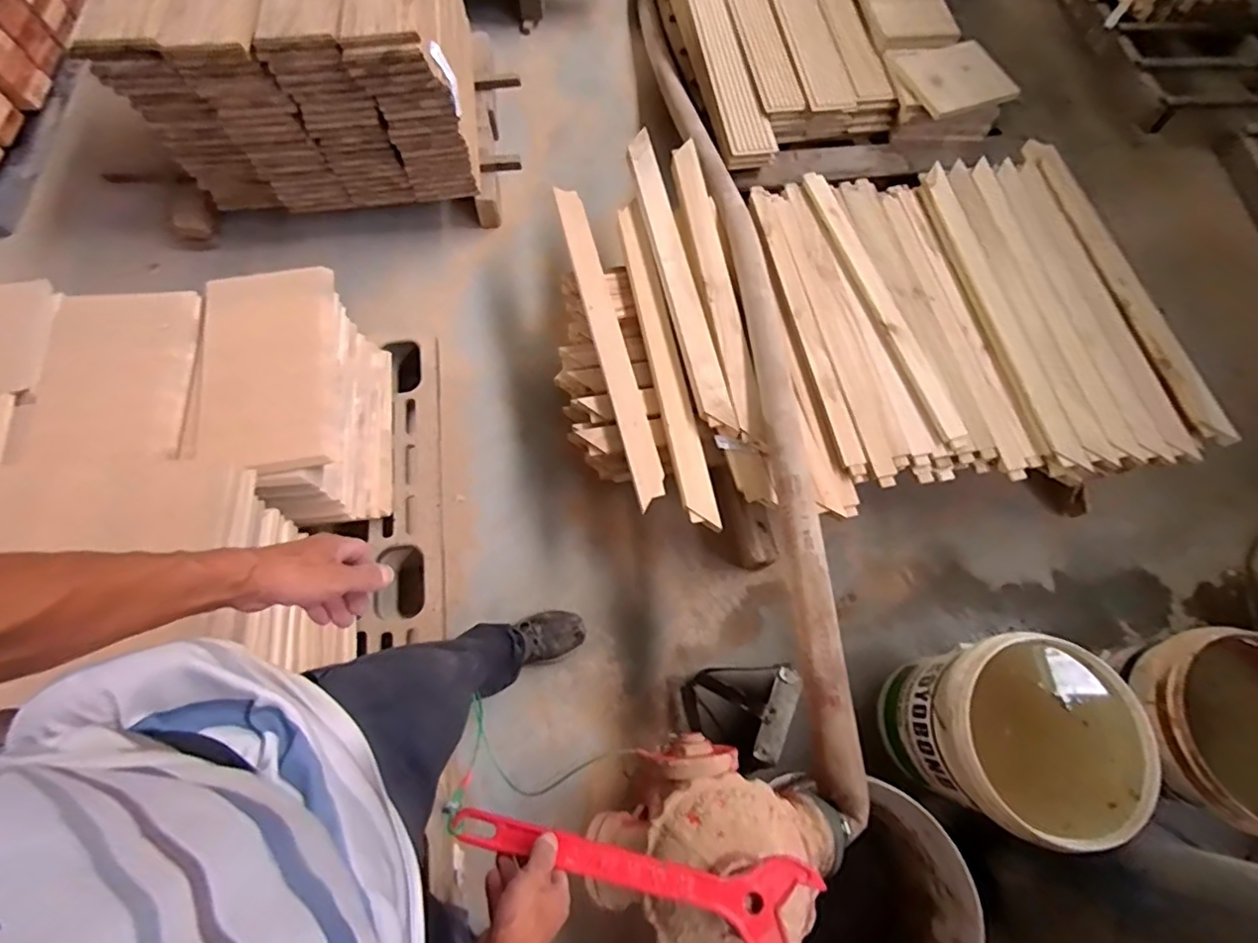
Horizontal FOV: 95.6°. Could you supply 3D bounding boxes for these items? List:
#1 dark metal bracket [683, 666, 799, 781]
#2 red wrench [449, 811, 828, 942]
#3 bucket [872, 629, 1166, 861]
[{"bbox_3d":[0.199,0.444,1.086,0.185,0.171,0.187,16,69,6],"label":"dark metal bracket"},{"bbox_3d":[0.003,0.420,0.582,0.375,0.020,0.087,11,64,1],"label":"red wrench"},{"bbox_3d":[0.640,0.441,0.997,0.268,0.344,0.279,1,70,-2],"label":"bucket"}]

